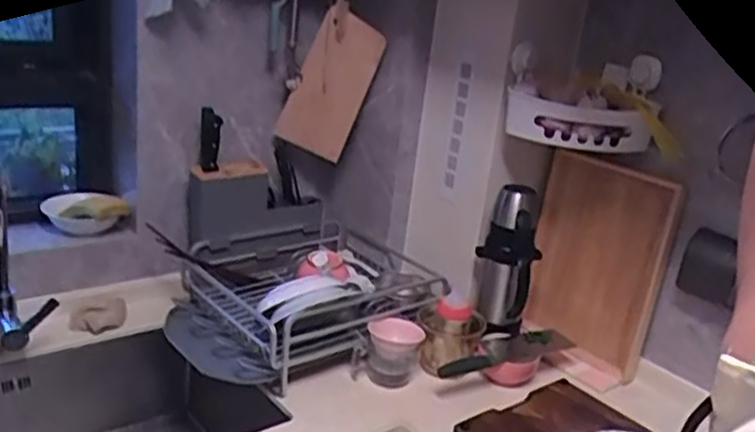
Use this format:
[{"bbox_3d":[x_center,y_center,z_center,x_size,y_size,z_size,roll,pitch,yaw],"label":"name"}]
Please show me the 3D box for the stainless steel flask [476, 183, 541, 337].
[{"bbox_3d":[0.246,0.084,1.312,0.104,0.262,0.109,5,19,-4],"label":"stainless steel flask"}]

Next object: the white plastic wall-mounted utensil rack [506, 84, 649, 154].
[{"bbox_3d":[0.344,-0.160,1.226,0.243,0.084,0.074,13,20,16],"label":"white plastic wall-mounted utensil rack"}]

